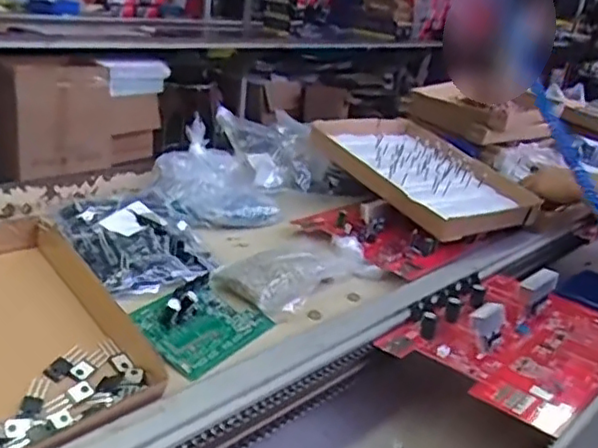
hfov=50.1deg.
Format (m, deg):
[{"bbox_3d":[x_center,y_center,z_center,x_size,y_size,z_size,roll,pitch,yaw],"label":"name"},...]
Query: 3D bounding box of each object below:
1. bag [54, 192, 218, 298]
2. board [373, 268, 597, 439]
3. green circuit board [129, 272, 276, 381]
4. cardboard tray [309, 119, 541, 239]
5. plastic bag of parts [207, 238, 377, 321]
[{"bbox_3d":[-0.194,0.015,0.767,0.151,0.058,0.175,-10,23,-30],"label":"bag"},{"bbox_3d":[0.247,0.110,0.703,0.198,0.047,0.287,20,26,39],"label":"board"},{"bbox_3d":[-0.095,0.093,0.645,0.101,0.033,0.128,38,33,13],"label":"green circuit board"},{"bbox_3d":[0.190,-0.090,1.011,0.250,0.042,0.334,-12,40,-38],"label":"cardboard tray"},{"bbox_3d":[0.002,0.055,0.765,0.106,0.036,0.196,17,24,34],"label":"plastic bag of parts"}]

